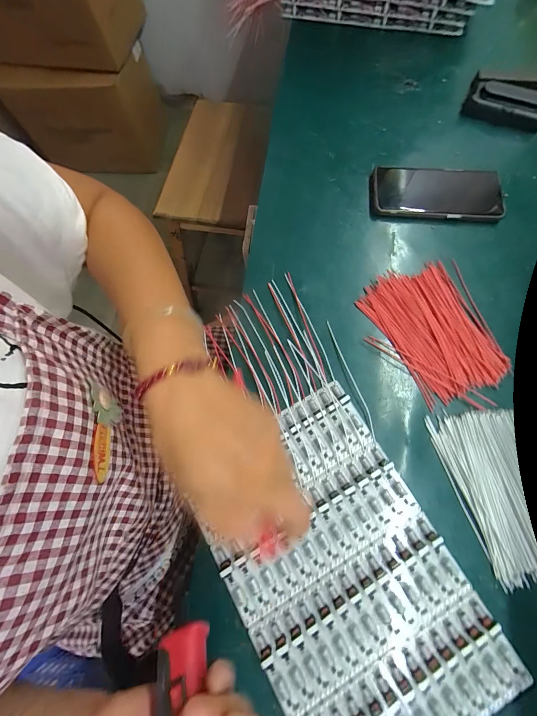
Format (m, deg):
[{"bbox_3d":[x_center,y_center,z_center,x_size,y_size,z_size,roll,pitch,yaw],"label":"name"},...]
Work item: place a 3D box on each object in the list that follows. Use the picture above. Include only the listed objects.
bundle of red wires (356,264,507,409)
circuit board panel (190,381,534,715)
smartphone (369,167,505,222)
[{"bbox_3d":[0.185,-0.028,0.339,0.131,0.008,0.163,-12,74,-2],"label":"bundle of red wires"},{"bbox_3d":[0.067,0.193,0.276,0.193,0.015,0.290,-29,75,-6],"label":"circuit board panel"},{"bbox_3d":[0.217,-0.217,0.393,0.162,0.013,0.078,4,74,3],"label":"smartphone"}]

